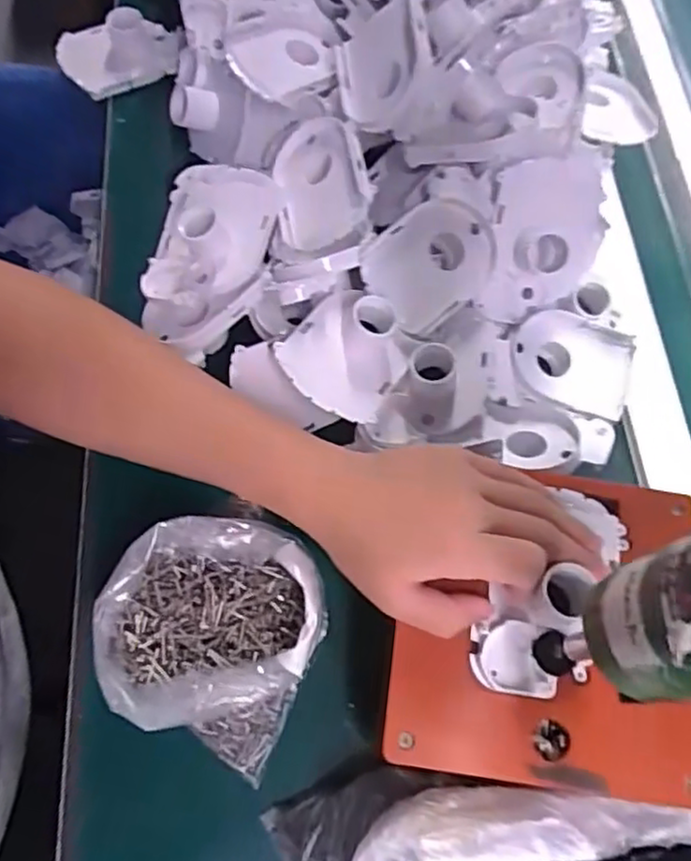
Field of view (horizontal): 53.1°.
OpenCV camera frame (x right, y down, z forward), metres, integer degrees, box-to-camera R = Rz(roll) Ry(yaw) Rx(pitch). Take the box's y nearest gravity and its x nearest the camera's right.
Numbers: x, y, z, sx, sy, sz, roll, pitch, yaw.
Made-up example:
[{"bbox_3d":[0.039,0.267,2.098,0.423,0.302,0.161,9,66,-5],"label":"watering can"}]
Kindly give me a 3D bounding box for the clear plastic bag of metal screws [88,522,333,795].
[{"bbox_3d":[-0.070,0.101,0.358,0.107,0.048,0.110,25,68,7],"label":"clear plastic bag of metal screws"}]

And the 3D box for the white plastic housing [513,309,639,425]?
[{"bbox_3d":[0.149,-0.044,0.455,0.080,0.022,0.062,14,67,3],"label":"white plastic housing"}]

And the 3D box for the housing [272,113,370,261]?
[{"bbox_3d":[-0.015,-0.158,0.455,0.070,0.026,0.096,-16,71,29],"label":"housing"}]

